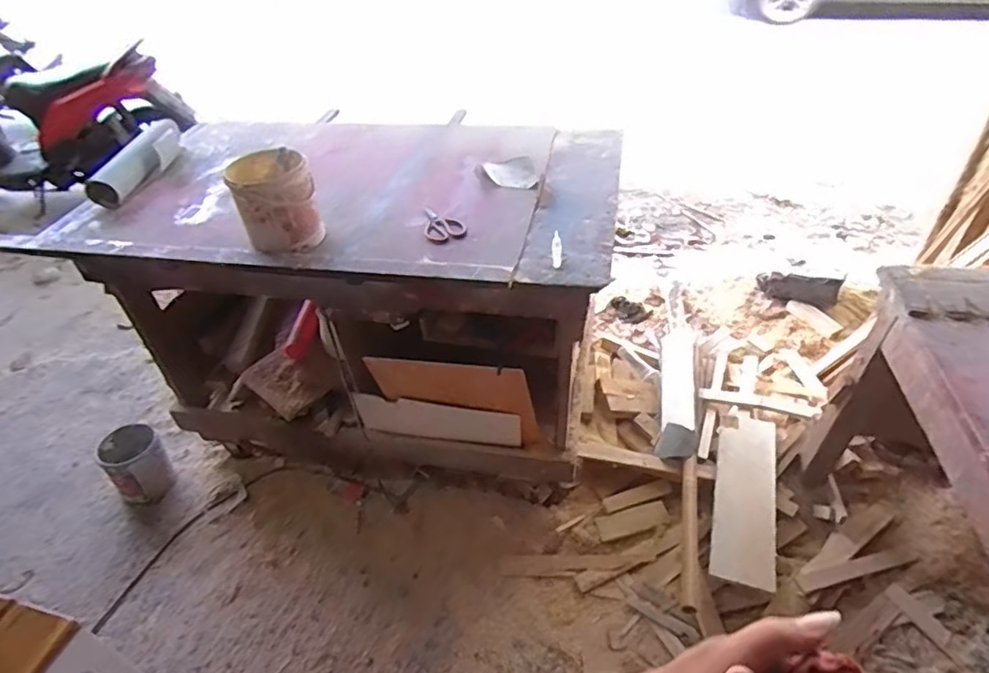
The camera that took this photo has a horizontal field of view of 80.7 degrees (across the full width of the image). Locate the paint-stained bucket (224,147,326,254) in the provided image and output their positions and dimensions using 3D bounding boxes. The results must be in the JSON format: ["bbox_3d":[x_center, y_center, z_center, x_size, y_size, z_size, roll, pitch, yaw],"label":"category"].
[{"bbox_3d":[-0.495,-0.301,1.330,0.170,0.183,0.173,-24,46,-21],"label":"paint-stained bucket"}]

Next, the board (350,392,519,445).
[{"bbox_3d":[-0.155,0.234,1.606,0.455,0.145,0.023,5,43,10],"label":"board"}]

